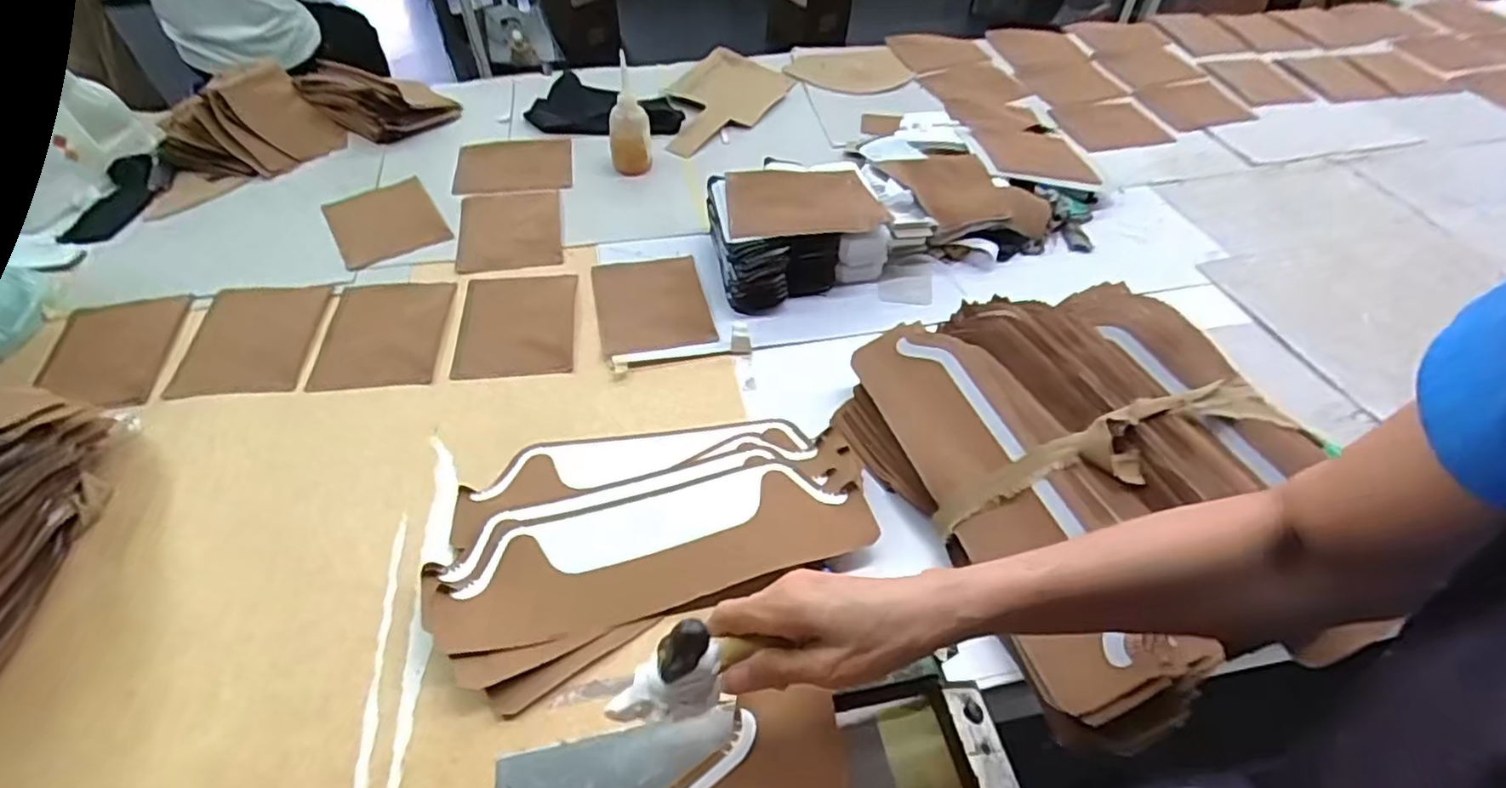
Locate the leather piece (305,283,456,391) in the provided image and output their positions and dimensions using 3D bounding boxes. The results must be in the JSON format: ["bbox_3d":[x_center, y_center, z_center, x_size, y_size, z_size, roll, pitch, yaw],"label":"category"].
[{"bbox_3d":[-0.458,-0.078,0.845,0.140,0.004,0.179,-6,49,-5],"label":"leather piece"}]

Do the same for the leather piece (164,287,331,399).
[{"bbox_3d":[-0.621,-0.071,0.843,0.153,0.006,0.183,-5,51,-2],"label":"leather piece"}]

